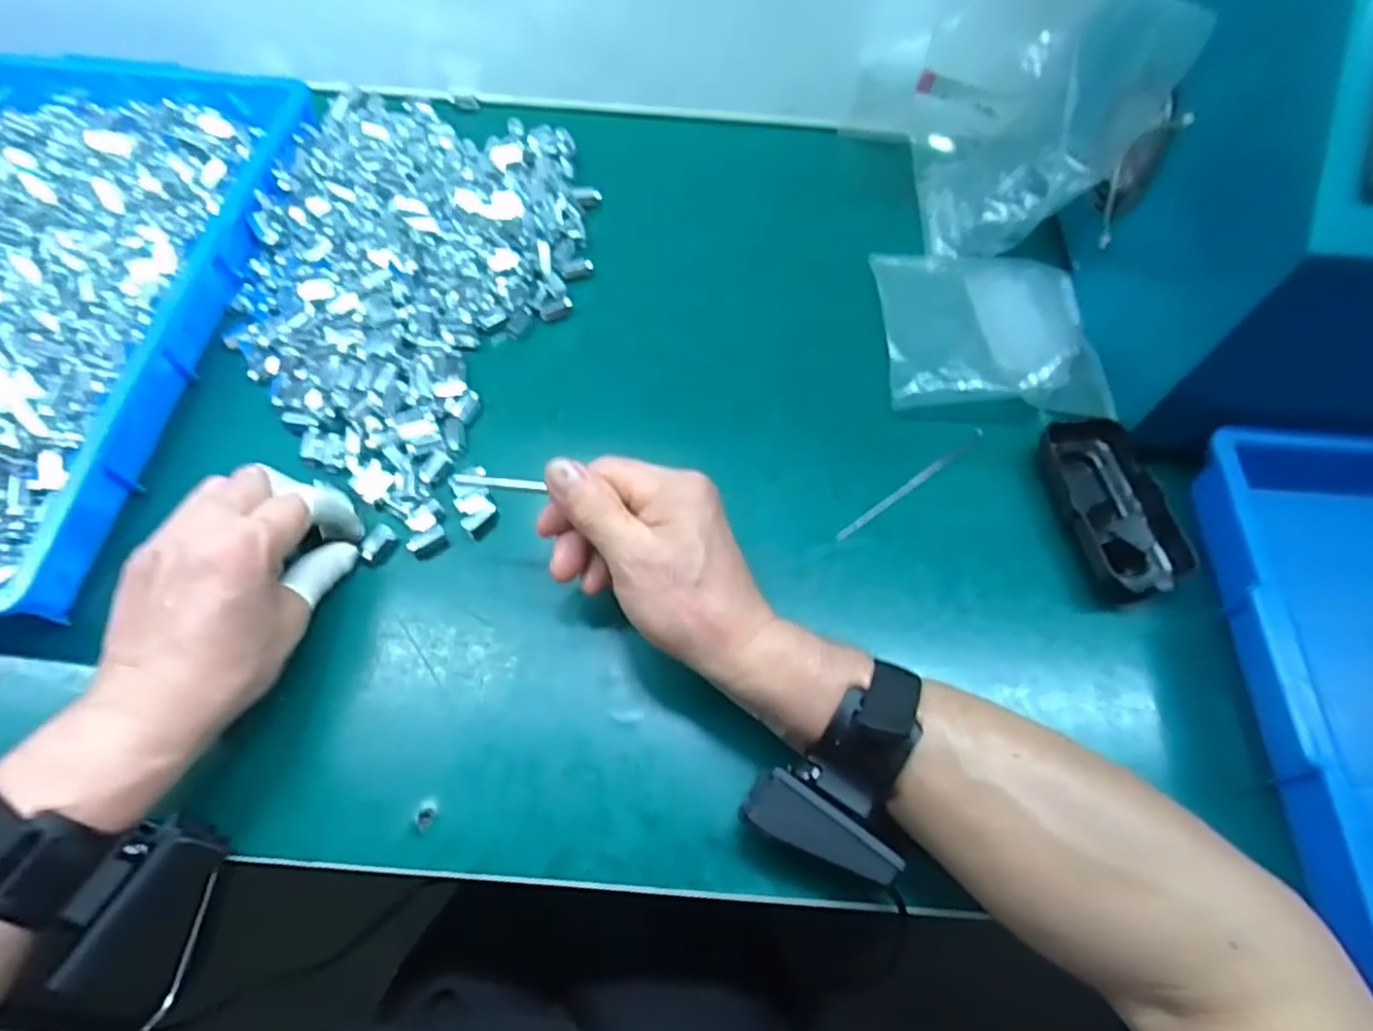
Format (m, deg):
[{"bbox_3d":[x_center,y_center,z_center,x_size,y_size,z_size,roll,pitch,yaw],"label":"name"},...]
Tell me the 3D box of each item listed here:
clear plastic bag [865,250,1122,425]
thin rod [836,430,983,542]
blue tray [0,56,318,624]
[{"bbox_3d":[0.202,-0.129,0.480,0.135,0.033,0.135,5,65,-1],"label":"clear plastic bag"},{"bbox_3d":[0.140,-0.021,0.438,0.122,0.005,0.008,-34,71,-17],"label":"thin rod"},{"bbox_3d":[-0.446,-0.153,0.455,0.291,0.043,0.440,6,65,-1],"label":"blue tray"}]

